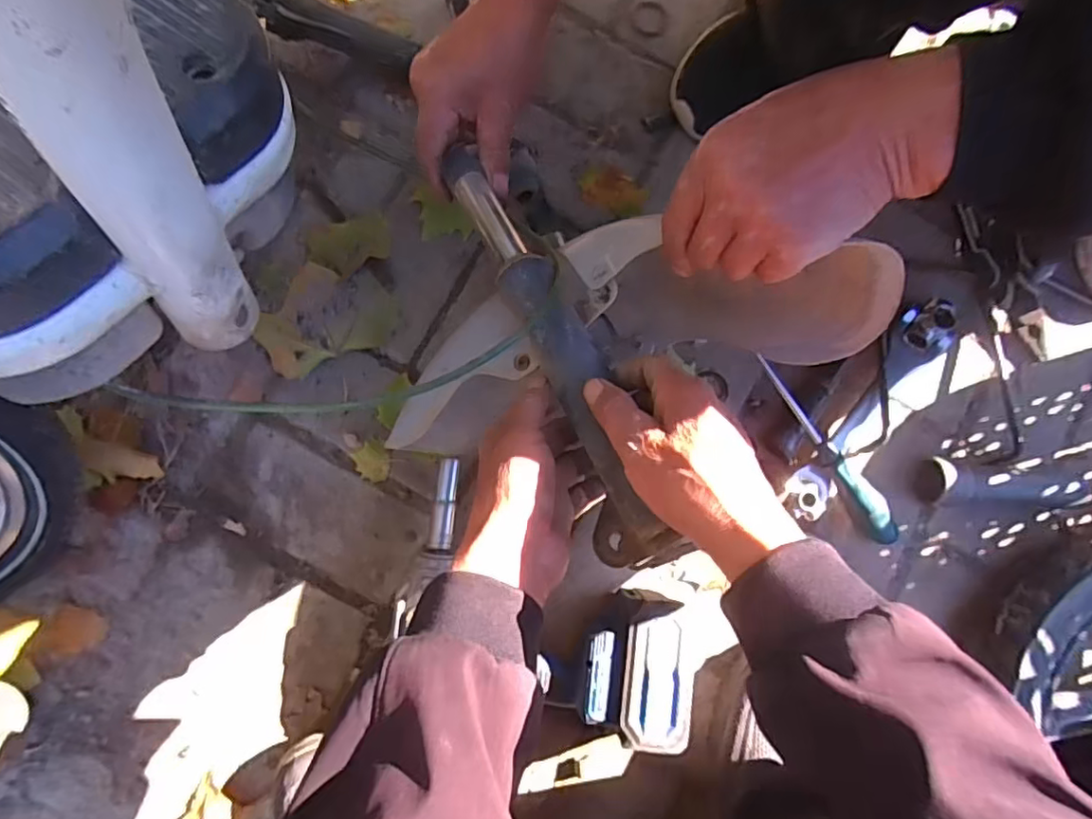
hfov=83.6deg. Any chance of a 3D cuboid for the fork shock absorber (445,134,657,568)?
[{"bbox_3d":[-0.001,-0.060,0.414,0.046,0.045,0.331,-21,69,-6],"label":"fork shock absorber"}]

